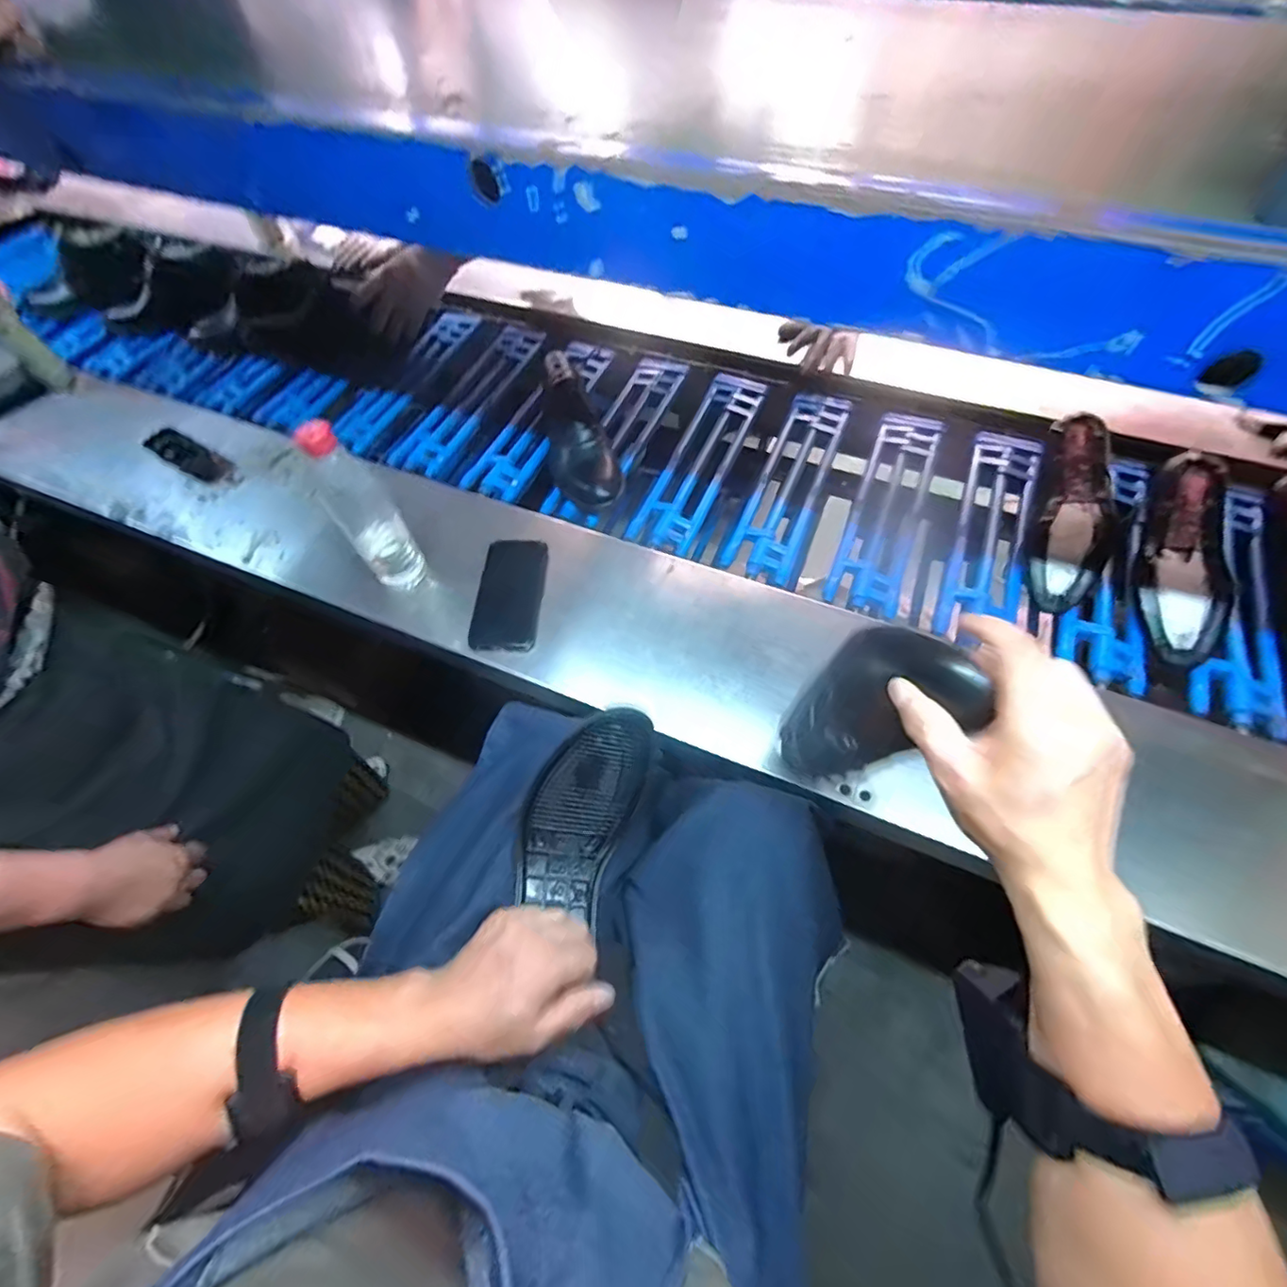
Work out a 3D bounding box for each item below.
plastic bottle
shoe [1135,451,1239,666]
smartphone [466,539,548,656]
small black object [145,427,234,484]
[{"bbox_3d":[-0.316,-0.145,0.636,0.063,0.236,0.068,-33,64,-15],"label":"plastic bottle"},{"bbox_3d":[0.698,-0.109,0.719,0.107,0.081,0.287,16,76,12],"label":"shoe"},{"bbox_3d":[-0.168,-0.061,0.697,0.081,0.011,0.159,-1,60,3],"label":"smartphone"},{"bbox_3d":[-0.693,-0.284,0.848,0.161,0.021,0.047,27,65,17],"label":"small black object"}]

